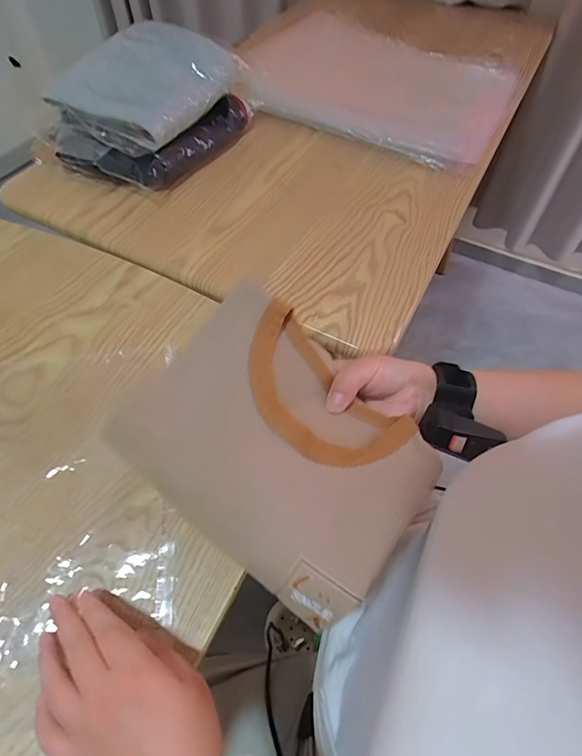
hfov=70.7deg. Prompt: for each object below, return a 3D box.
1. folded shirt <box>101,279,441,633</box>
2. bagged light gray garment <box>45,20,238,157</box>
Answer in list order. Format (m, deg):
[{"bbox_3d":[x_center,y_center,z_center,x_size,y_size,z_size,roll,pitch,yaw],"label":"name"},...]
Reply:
[{"bbox_3d":[-0.008,0.045,0.297,0.210,0.032,0.159,37,71,8],"label":"folded shirt"},{"bbox_3d":[-0.194,-0.398,0.556,0.168,0.059,0.223,32,62,18],"label":"bagged light gray garment"}]

